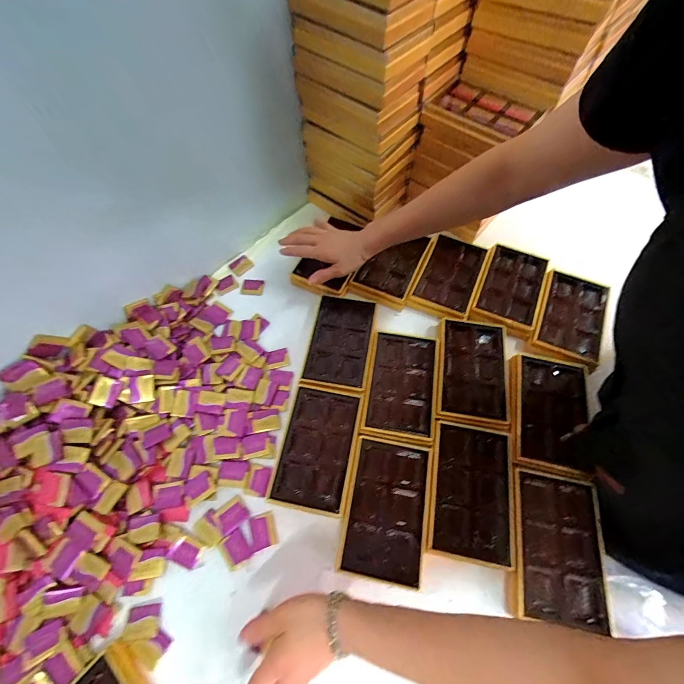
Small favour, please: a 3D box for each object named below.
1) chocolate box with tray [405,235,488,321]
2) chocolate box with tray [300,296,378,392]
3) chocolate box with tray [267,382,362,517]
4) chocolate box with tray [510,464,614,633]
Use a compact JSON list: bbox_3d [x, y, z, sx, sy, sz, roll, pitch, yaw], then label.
[{"bbox_3d":[0.193,-0.121,0.591,0.100,0.016,0.170,24,66,12],"label":"chocolate box with tray"},{"bbox_3d":[-0.004,0.001,0.552,0.104,0.031,0.161,8,63,5],"label":"chocolate box with tray"},{"bbox_3d":[-0.034,0.146,0.476,0.101,0.024,0.165,10,63,6],"label":"chocolate box with tray"},{"bbox_3d":[0.267,0.246,0.416,0.112,0.019,0.162,14,64,7],"label":"chocolate box with tray"}]

